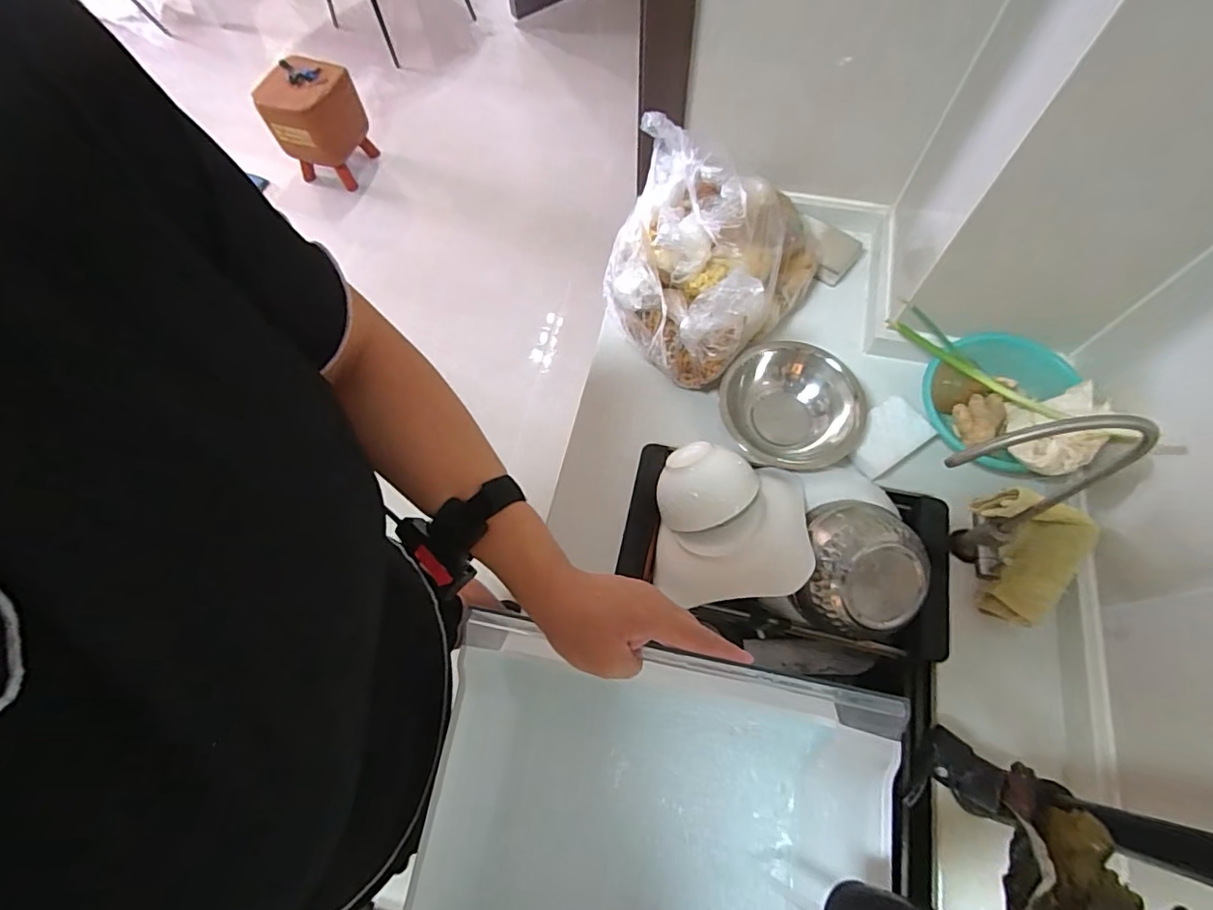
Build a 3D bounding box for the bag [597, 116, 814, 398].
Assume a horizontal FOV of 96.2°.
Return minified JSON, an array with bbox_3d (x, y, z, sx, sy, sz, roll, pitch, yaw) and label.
[{"bbox_3d":[0.124,-0.240,0.693,0.258,0.183,0.259,22,70,11],"label":"bag"}]

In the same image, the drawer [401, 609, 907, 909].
[{"bbox_3d":[0.038,0.383,0.462,0.373,0.167,0.391,10,68,6],"label":"drawer"}]

